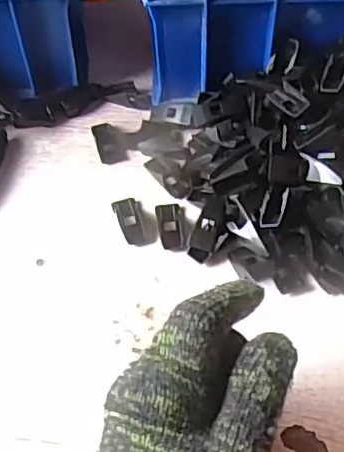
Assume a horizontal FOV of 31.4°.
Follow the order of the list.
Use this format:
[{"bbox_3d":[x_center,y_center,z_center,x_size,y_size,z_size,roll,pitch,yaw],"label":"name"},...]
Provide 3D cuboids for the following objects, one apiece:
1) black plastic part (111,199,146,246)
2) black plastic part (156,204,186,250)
[{"bbox_3d":[-0.031,-0.003,0.443,0.016,0.006,0.040,-12,54,-7],"label":"black plastic part"},{"bbox_3d":[0.000,-0.001,0.437,0.019,0.005,0.040,-3,53,-1],"label":"black plastic part"}]

